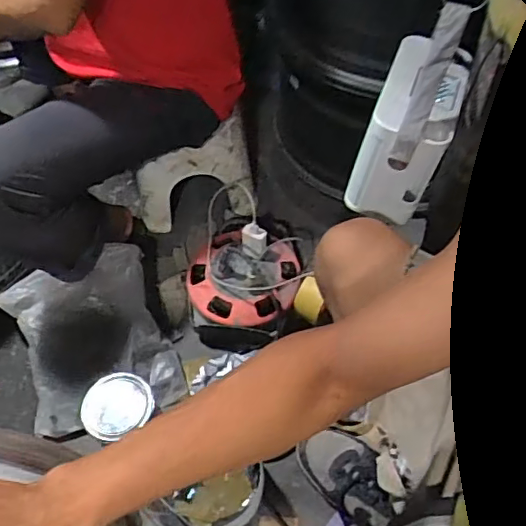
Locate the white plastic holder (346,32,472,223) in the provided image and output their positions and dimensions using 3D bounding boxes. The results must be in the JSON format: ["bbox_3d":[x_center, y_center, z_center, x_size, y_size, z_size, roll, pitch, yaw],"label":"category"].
[{"bbox_3d":[0.195,-0.176,0.745,0.110,0.150,0.192,18,57,15],"label":"white plastic holder"}]

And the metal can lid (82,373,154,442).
[{"bbox_3d":[-0.216,0.204,0.814,0.092,0.015,0.097,-1,54,1],"label":"metal can lid"}]

